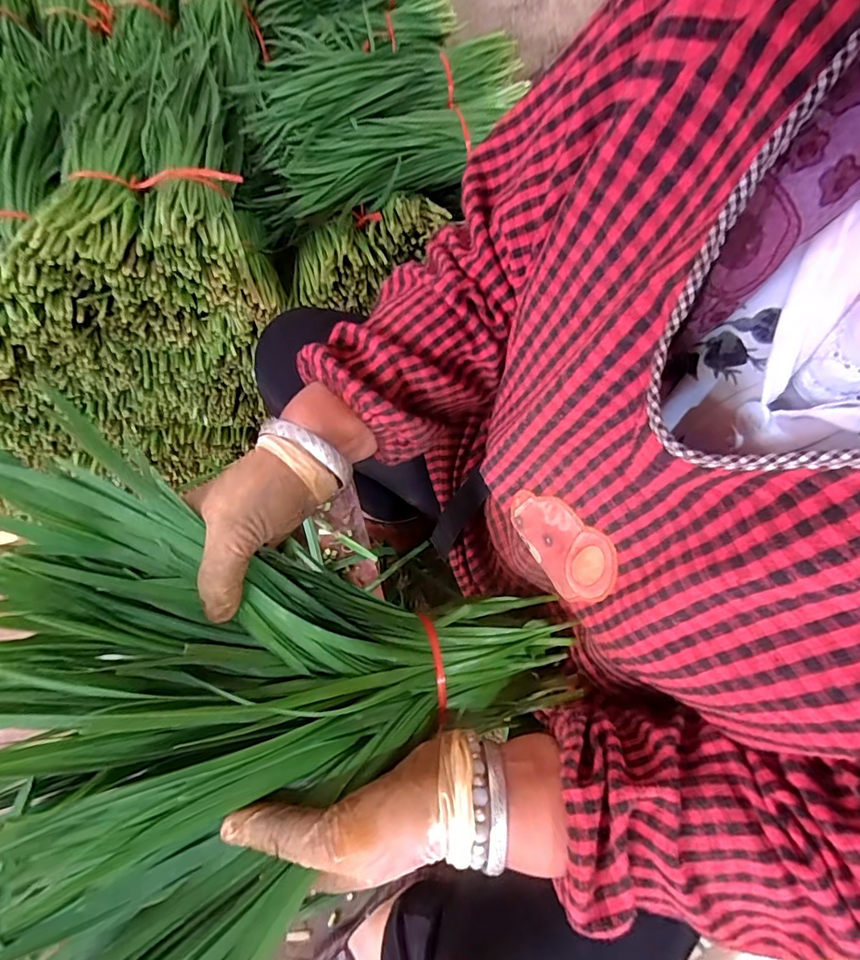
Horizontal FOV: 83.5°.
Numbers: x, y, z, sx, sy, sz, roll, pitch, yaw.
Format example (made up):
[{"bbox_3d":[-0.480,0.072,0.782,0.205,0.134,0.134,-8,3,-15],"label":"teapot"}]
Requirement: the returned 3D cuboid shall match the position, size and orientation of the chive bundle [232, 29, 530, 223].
[{"bbox_3d":[-0.051,-0.462,0.610,0.368,0.066,0.191,-29,71,-12],"label":"chive bundle"}]

